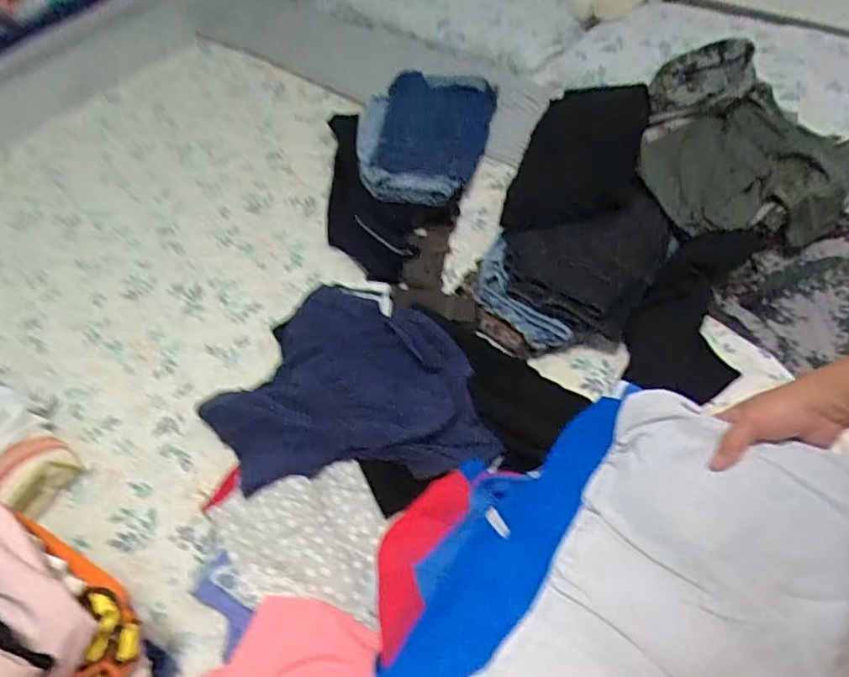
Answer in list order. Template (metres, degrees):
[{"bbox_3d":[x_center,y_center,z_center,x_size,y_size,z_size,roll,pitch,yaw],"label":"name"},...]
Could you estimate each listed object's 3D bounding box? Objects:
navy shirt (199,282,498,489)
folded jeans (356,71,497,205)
[{"bbox_3d":[-0.121,0.061,0.866,0.420,0.072,0.331,-5,55,1],"label":"navy shirt"},{"bbox_3d":[-0.001,-0.415,1.154,0.277,0.117,0.313,-1,55,4],"label":"folded jeans"}]

